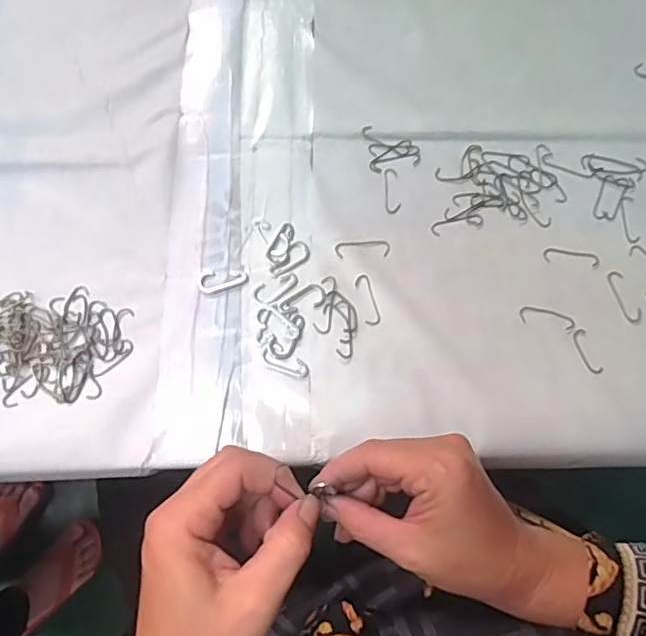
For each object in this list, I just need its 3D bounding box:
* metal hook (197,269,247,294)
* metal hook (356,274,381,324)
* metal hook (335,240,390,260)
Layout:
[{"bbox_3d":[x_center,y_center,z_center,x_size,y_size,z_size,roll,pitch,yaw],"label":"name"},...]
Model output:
[{"bbox_3d":[-0.074,-0.029,0.411,0.035,0.004,0.017,-19,75,-8],"label":"metal hook"},{"bbox_3d":[0.033,-0.013,0.411,0.012,0.004,0.038,-11,80,-14],"label":"metal hook"},{"bbox_3d":[0.031,-0.052,0.424,0.041,0.004,0.013,-6,73,-4],"label":"metal hook"}]

